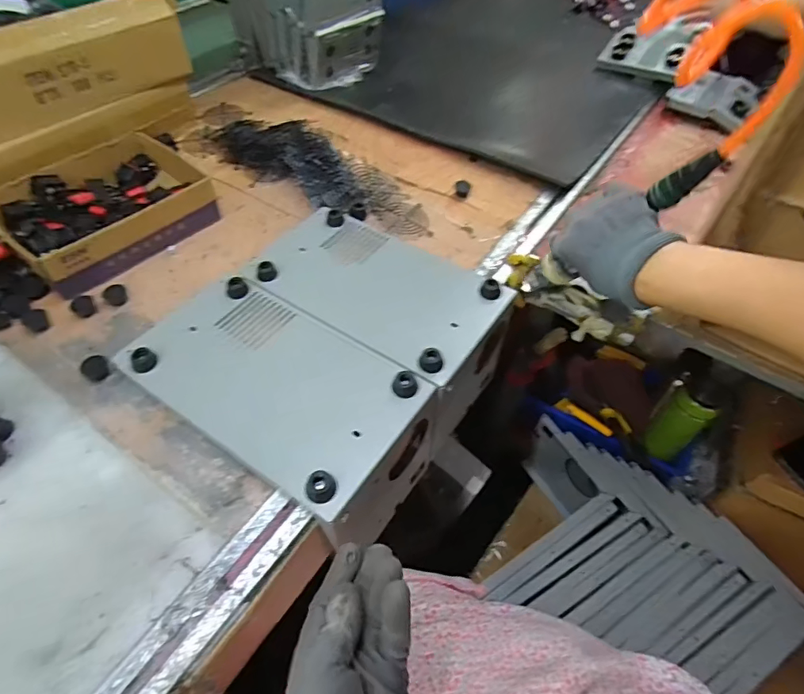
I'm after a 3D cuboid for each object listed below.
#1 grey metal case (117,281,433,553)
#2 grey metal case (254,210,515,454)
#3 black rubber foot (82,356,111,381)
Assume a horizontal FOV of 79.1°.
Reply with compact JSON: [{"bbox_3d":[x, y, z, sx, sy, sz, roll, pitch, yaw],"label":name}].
[{"bbox_3d":[-0.118,0.067,0.508,0.273,0.146,0.152,29,56,19],"label":"grey metal case"},{"bbox_3d":[-0.019,-0.028,0.590,0.277,0.154,0.161,30,57,20],"label":"grey metal case"},{"bbox_3d":[-0.291,0.020,0.463,0.024,0.011,0.023,0,53,0],"label":"black rubber foot"}]

